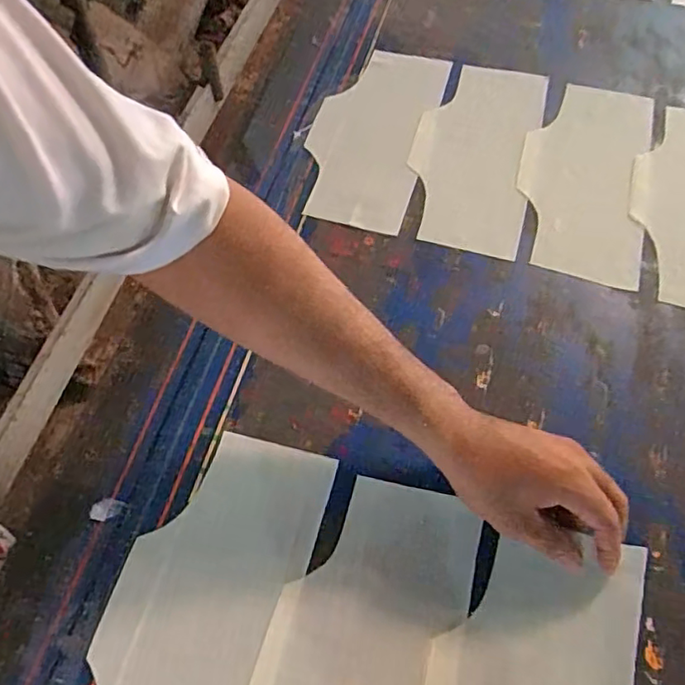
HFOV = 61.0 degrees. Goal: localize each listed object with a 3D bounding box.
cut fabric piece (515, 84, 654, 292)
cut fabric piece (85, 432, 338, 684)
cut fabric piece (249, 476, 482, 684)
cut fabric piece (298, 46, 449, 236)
[{"bbox_3d":[0.260,-0.179,0.630,0.129,0.009,0.265,14,65,9],"label":"cut fabric piece"},{"bbox_3d":[-0.108,0.206,0.429,0.131,0.005,0.285,14,63,9],"label":"cut fabric piece"},{"bbox_3d":[0.008,0.238,0.410,0.132,0.008,0.283,14,63,9],"label":"cut fabric piece"},{"bbox_3d":[0.031,-0.243,0.672,0.133,0.009,0.279,14,63,9],"label":"cut fabric piece"}]

